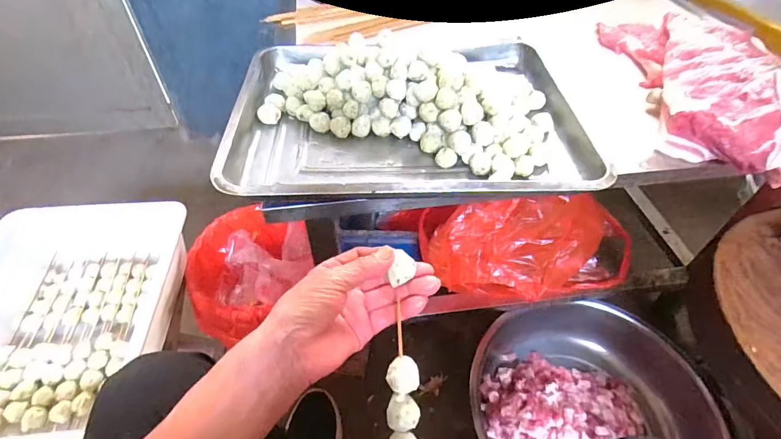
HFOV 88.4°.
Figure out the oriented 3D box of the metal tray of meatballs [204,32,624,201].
[{"bbox_3d":[0.020,-0.141,0.516,0.416,0.089,0.306,-2,48,-3],"label":"metal tray of meatballs"}]

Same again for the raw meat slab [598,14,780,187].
[{"bbox_3d":[0.483,-0.209,0.578,0.236,0.071,0.368,4,48,2],"label":"raw meat slab"}]

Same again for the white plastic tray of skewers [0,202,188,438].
[{"bbox_3d":[-0.460,0.132,0.564,0.237,0.108,0.371,2,48,1],"label":"white plastic tray of skewers"}]

